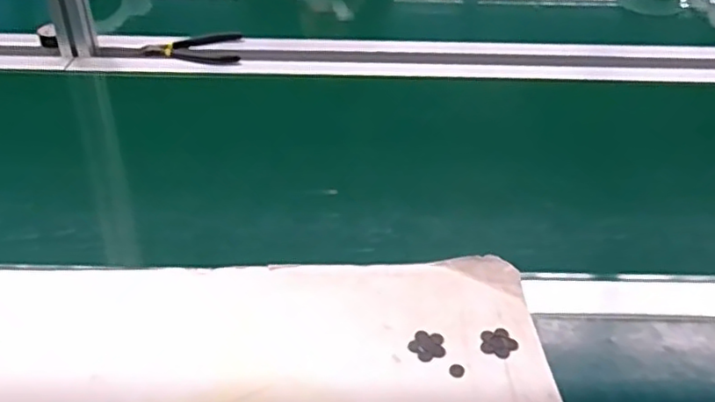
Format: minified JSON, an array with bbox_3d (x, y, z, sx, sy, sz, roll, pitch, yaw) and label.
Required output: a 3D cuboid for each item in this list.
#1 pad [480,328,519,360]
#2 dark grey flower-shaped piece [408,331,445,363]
[{"bbox_3d":[0.101,0.103,0.463,0.025,0.004,0.025,-25,43,-33],"label":"pad"},{"bbox_3d":[0.050,0.104,0.461,0.025,0.004,0.027,1,35,-1],"label":"dark grey flower-shaped piece"}]

